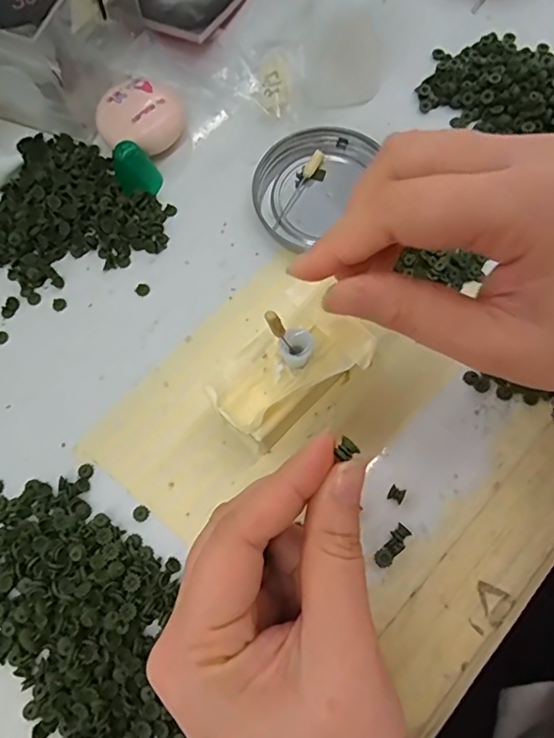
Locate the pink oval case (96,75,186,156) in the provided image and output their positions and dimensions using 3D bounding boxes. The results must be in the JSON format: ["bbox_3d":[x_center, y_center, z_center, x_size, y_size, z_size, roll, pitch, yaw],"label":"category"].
[{"bbox_3d":[-0.077,-0.142,0.300,0.046,0.020,0.039,-29,73,-7],"label":"pink oval case"}]

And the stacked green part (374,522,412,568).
[{"bbox_3d":[0.051,0.079,0.233,0.008,0.006,0.021,38,77,13],"label":"stacked green part"}]

